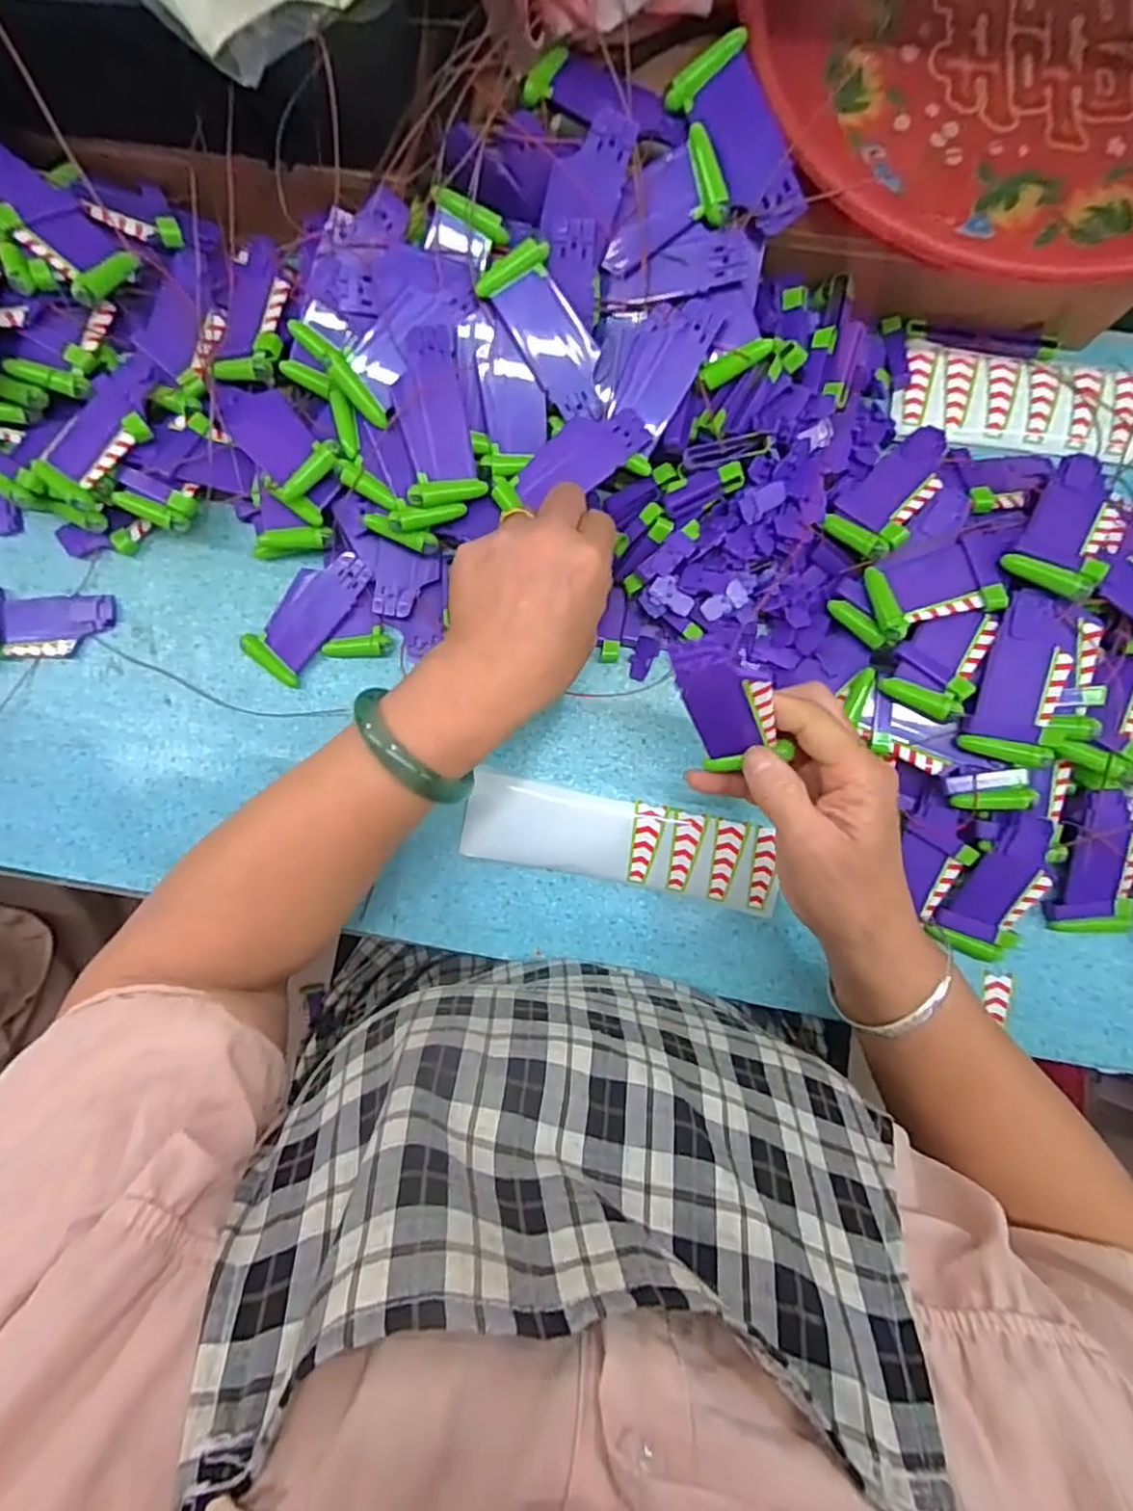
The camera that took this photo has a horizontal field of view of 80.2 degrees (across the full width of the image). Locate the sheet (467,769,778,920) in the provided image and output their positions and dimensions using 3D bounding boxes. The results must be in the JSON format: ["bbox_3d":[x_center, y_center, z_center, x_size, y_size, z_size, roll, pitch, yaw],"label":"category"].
[{"bbox_3d":[0.034,0.052,0.406,0.187,0.006,0.051,11,95,4],"label":"sheet"}]

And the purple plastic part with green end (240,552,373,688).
[{"bbox_3d":[-0.157,-0.086,0.411,0.039,0.018,0.087,39,89,3],"label":"purple plastic part with green end"}]

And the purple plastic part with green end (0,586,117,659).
[{"bbox_3d":[-0.331,-0.082,0.423,0.088,0.010,0.047,0,87,2],"label":"purple plastic part with green end"}]

